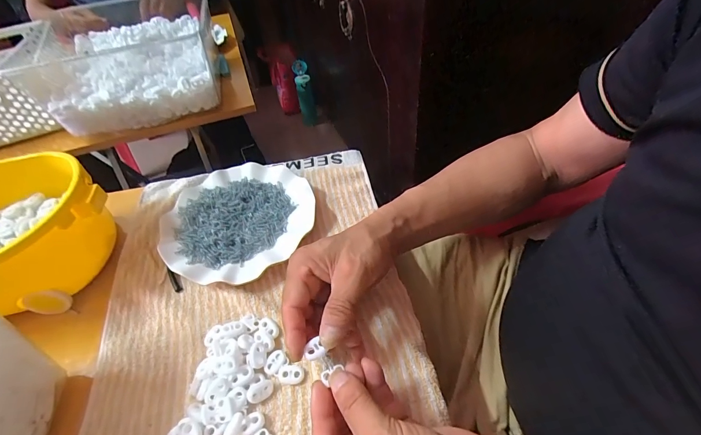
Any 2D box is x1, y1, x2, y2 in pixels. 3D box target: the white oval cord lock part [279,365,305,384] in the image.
[{"bbox_3d":[-0.052,0.138,0.298,0.023,0.004,0.015,-3,48,4],"label":"white oval cord lock part"}]

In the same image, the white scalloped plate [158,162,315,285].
[{"bbox_3d":[-0.142,-0.001,0.423,0.177,0.032,0.173,-3,48,4],"label":"white scalloped plate"}]

